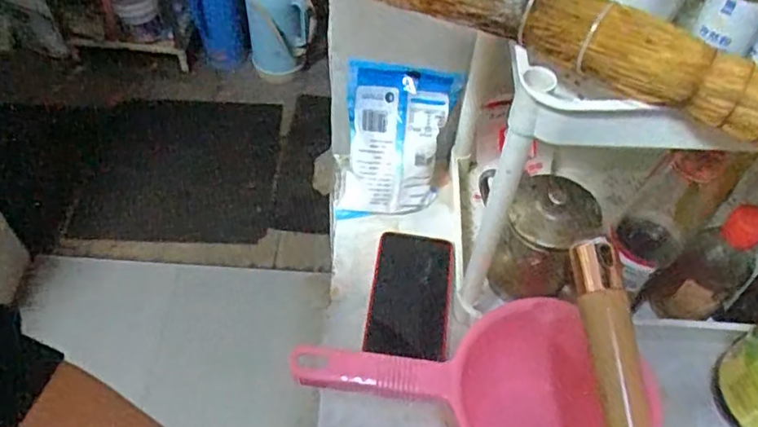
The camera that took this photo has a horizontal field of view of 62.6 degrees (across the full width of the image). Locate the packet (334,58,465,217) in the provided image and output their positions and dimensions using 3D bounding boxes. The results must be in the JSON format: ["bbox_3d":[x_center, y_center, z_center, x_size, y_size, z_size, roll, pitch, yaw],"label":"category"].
[{"bbox_3d":[0.014,-0.071,0.656,0.111,0.163,0.037,8,12,-9],"label":"packet"}]

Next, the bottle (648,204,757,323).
[{"bbox_3d":[0.292,0.049,0.548,0.049,0.130,0.048,2,54,-2],"label":"bottle"}]

